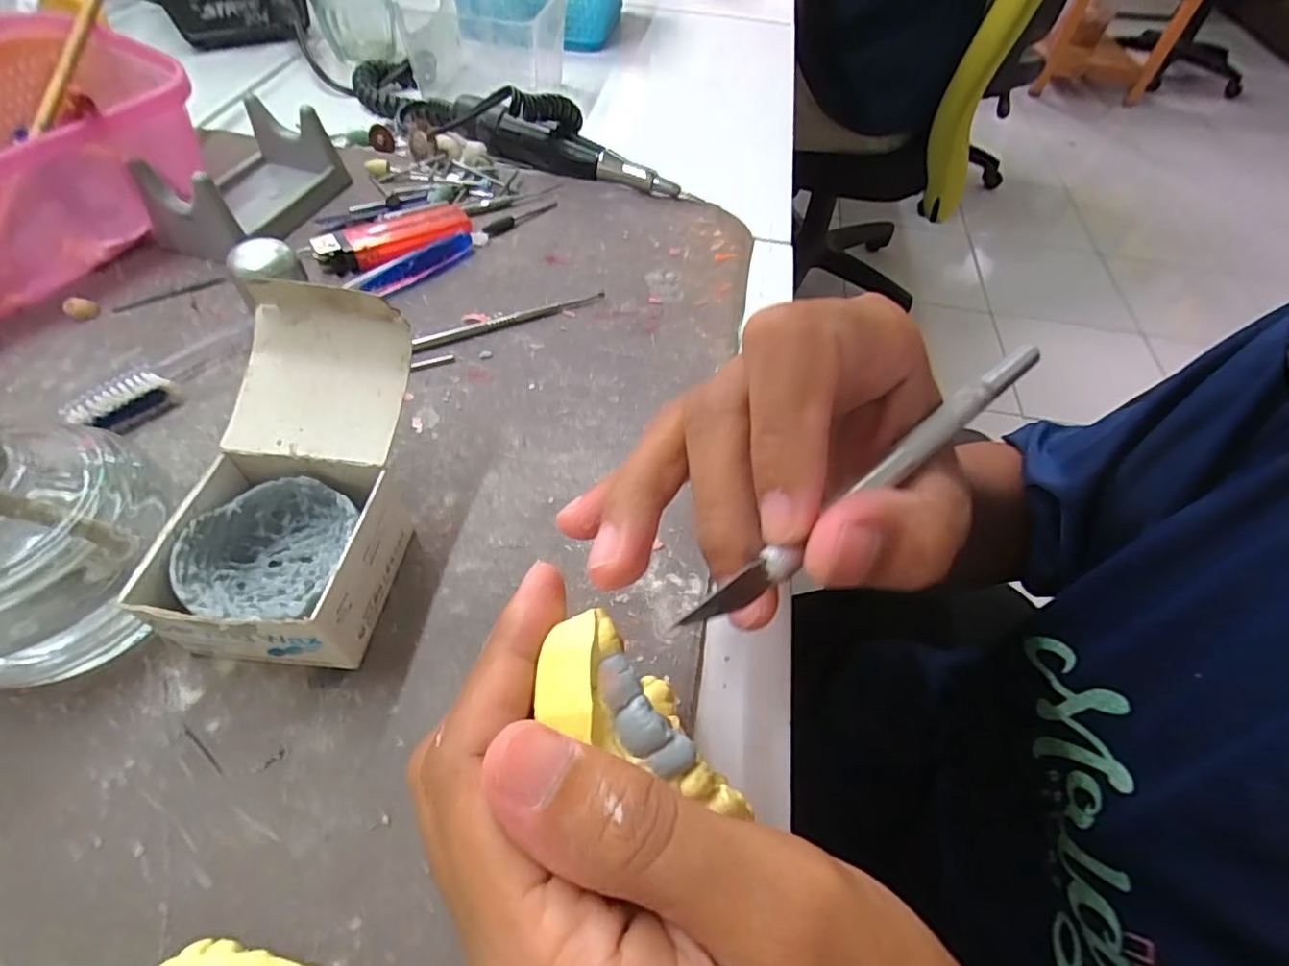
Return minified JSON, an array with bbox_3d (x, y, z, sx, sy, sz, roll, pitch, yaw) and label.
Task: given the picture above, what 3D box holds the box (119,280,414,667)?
[{"bbox_3d":[-0.109,-0.001,0.188,0.061,0.062,0.109,7,54,1],"label":"box"}]

